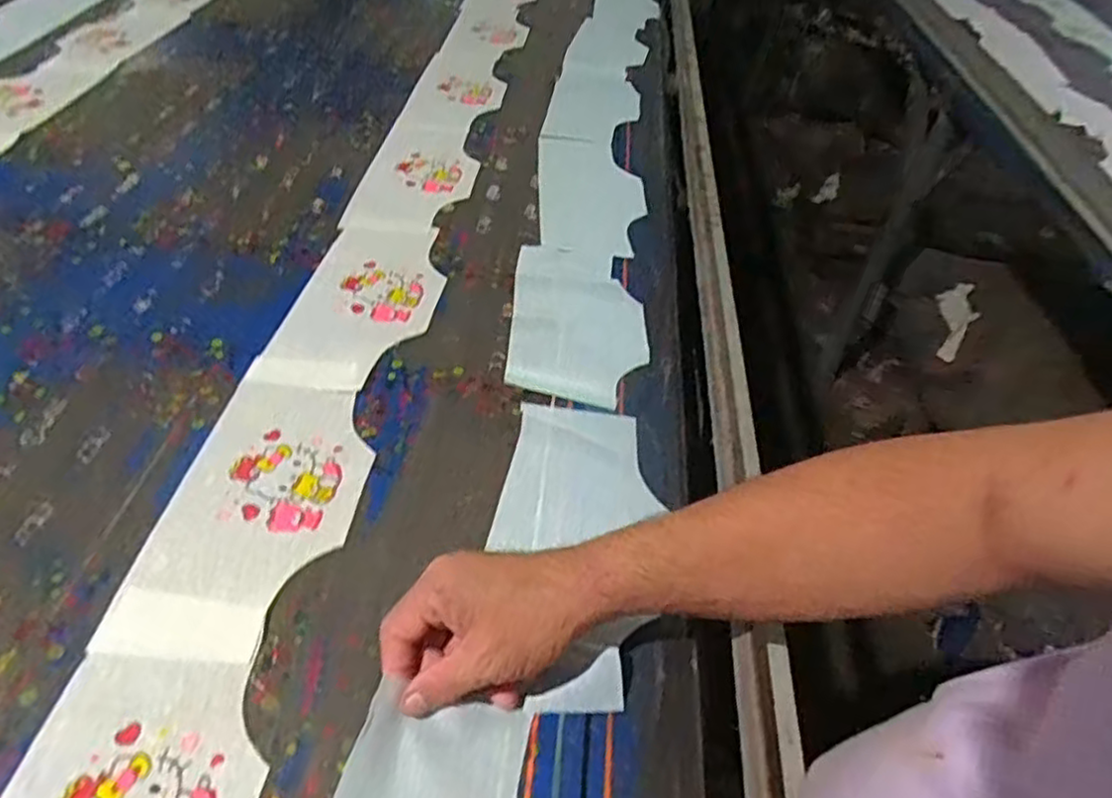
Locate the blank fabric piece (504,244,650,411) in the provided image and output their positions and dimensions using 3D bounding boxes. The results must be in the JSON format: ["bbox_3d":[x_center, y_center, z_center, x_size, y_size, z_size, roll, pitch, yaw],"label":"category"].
[{"bbox_3d":[0.025,-0.082,0.717,0.134,0.011,0.227,5,48,-3],"label":"blank fabric piece"}]

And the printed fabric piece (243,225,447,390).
[{"bbox_3d":[-0.193,-0.104,0.717,0.137,0.007,0.265,7,45,3],"label":"printed fabric piece"}]

